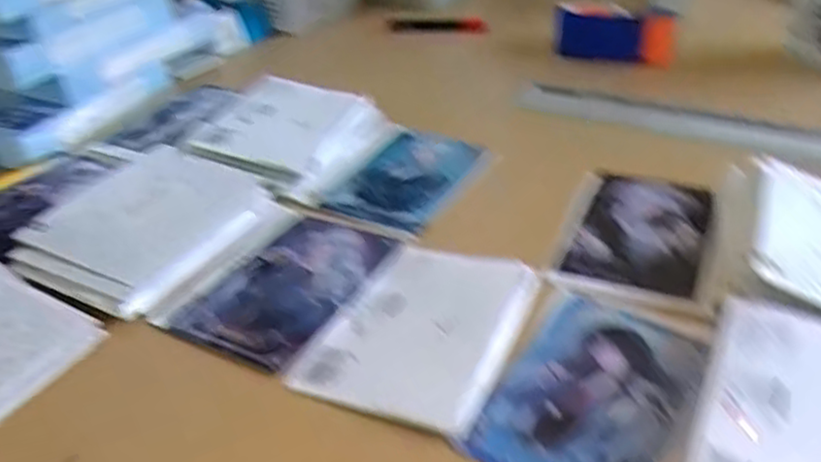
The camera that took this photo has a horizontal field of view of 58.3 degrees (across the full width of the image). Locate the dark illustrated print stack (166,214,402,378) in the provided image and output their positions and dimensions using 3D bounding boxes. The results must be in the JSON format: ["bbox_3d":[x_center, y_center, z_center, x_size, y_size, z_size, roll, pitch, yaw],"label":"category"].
[{"bbox_3d":[-0.094,0.039,0.579,0.126,0.011,0.165,19,40,29],"label":"dark illustrated print stack"}]

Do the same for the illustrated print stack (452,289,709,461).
[{"bbox_3d":[0.115,0.102,0.472,0.111,0.008,0.173,16,39,26],"label":"illustrated print stack"}]

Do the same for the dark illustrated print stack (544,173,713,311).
[{"bbox_3d":[0.188,0.001,0.617,0.111,0.012,0.173,11,37,21],"label":"dark illustrated print stack"}]

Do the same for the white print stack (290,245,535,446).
[{"bbox_3d":[0.010,0.067,0.527,0.126,0.011,0.170,13,37,23],"label":"white print stack"}]

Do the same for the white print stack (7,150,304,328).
[{"bbox_3d":[-0.222,-0.006,0.643,0.193,0.026,0.194,16,38,26],"label":"white print stack"}]

